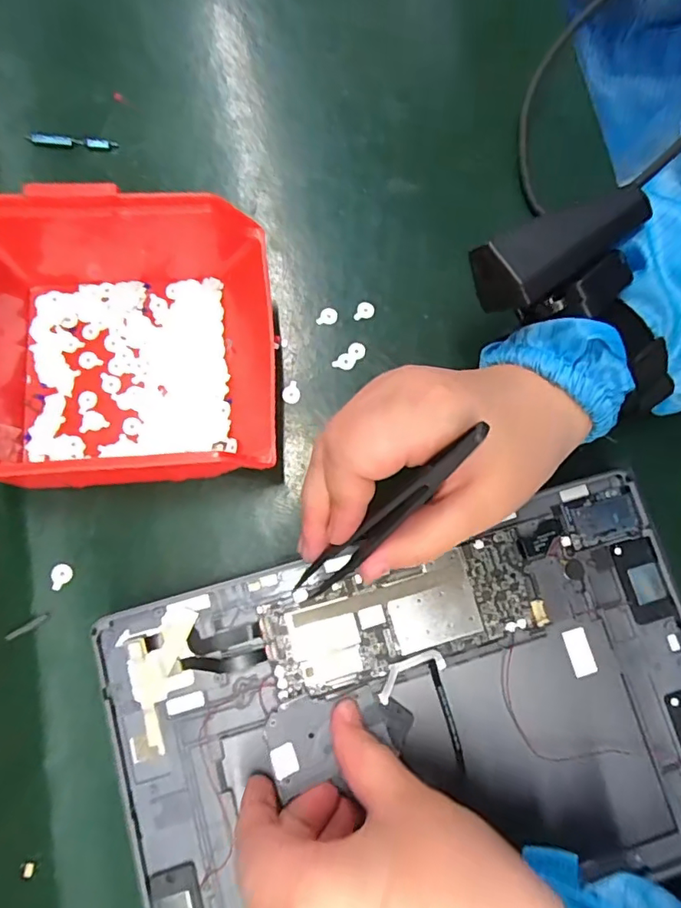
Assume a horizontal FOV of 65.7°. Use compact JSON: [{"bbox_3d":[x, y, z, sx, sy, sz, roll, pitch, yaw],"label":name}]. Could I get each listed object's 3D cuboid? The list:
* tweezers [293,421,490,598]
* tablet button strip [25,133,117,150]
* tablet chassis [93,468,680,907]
[{"bbox_3d":[0.013,0.028,0.200,0.011,0.016,0.111,47,125,9],"label":"tweezers"},{"bbox_3d":[-0.151,-0.176,0.297,0.048,0.007,0.006,1,77,-1],"label":"tablet button strip"},{"bbox_3d":[0.037,0.117,0.231,0.256,0.018,0.162,-15,77,-5],"label":"tablet chassis"}]

